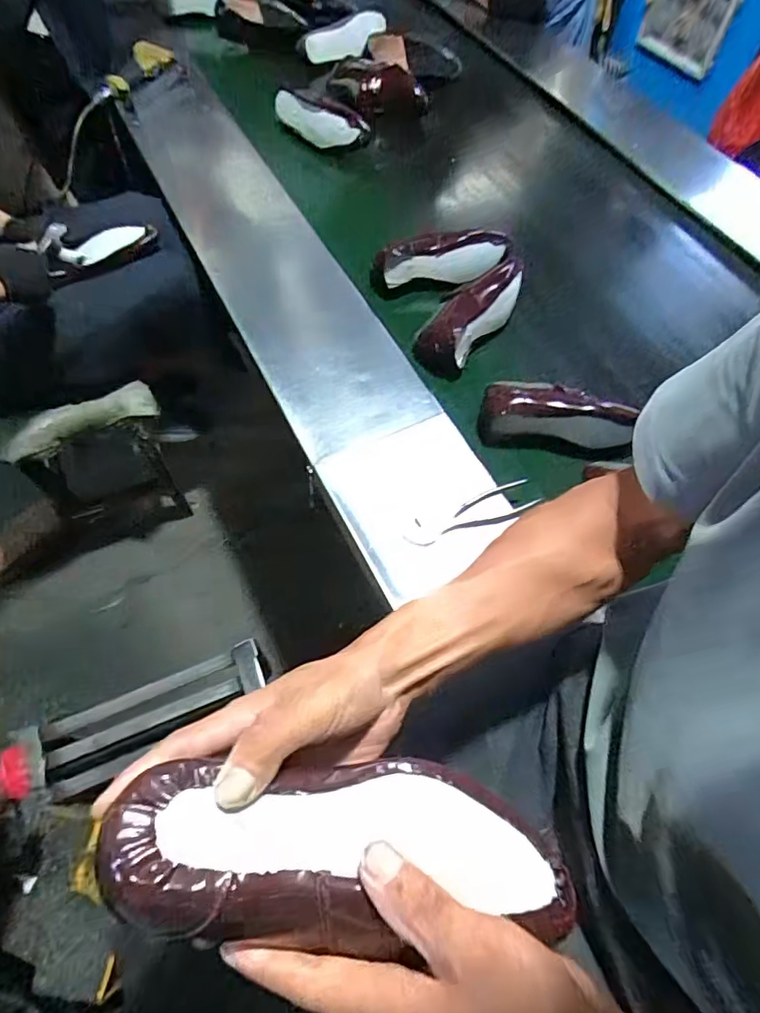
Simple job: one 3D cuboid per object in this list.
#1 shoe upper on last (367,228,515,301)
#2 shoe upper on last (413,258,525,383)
[{"bbox_3d":[0.111,-0.459,1.000,0.274,0.077,0.077,-21,64,-15],"label":"shoe upper on last"},{"bbox_3d":[0.165,-0.329,0.929,0.078,0.066,0.258,41,79,18],"label":"shoe upper on last"}]

